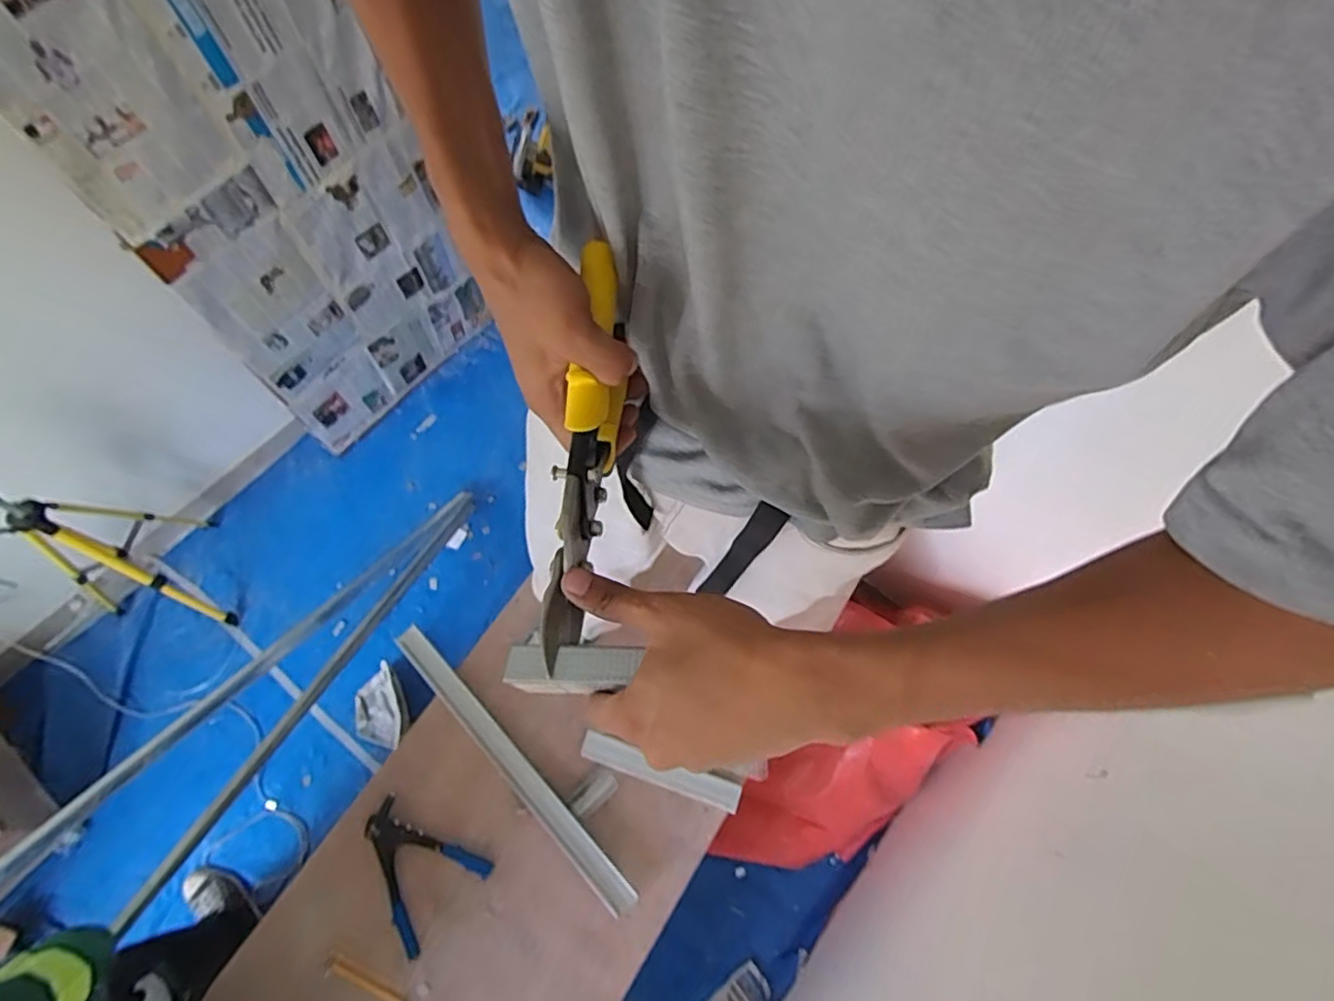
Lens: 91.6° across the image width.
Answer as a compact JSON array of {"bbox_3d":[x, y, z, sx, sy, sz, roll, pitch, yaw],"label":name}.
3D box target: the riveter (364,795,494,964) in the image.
[{"bbox_3d":[-0.466,0.663,1.173,0.238,0.025,0.174,35,70,14],"label":"riveter"}]

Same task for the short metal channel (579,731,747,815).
[{"bbox_3d":[-0.013,0.519,1.245,0.313,0.024,0.052,18,67,7],"label":"short metal channel"}]

